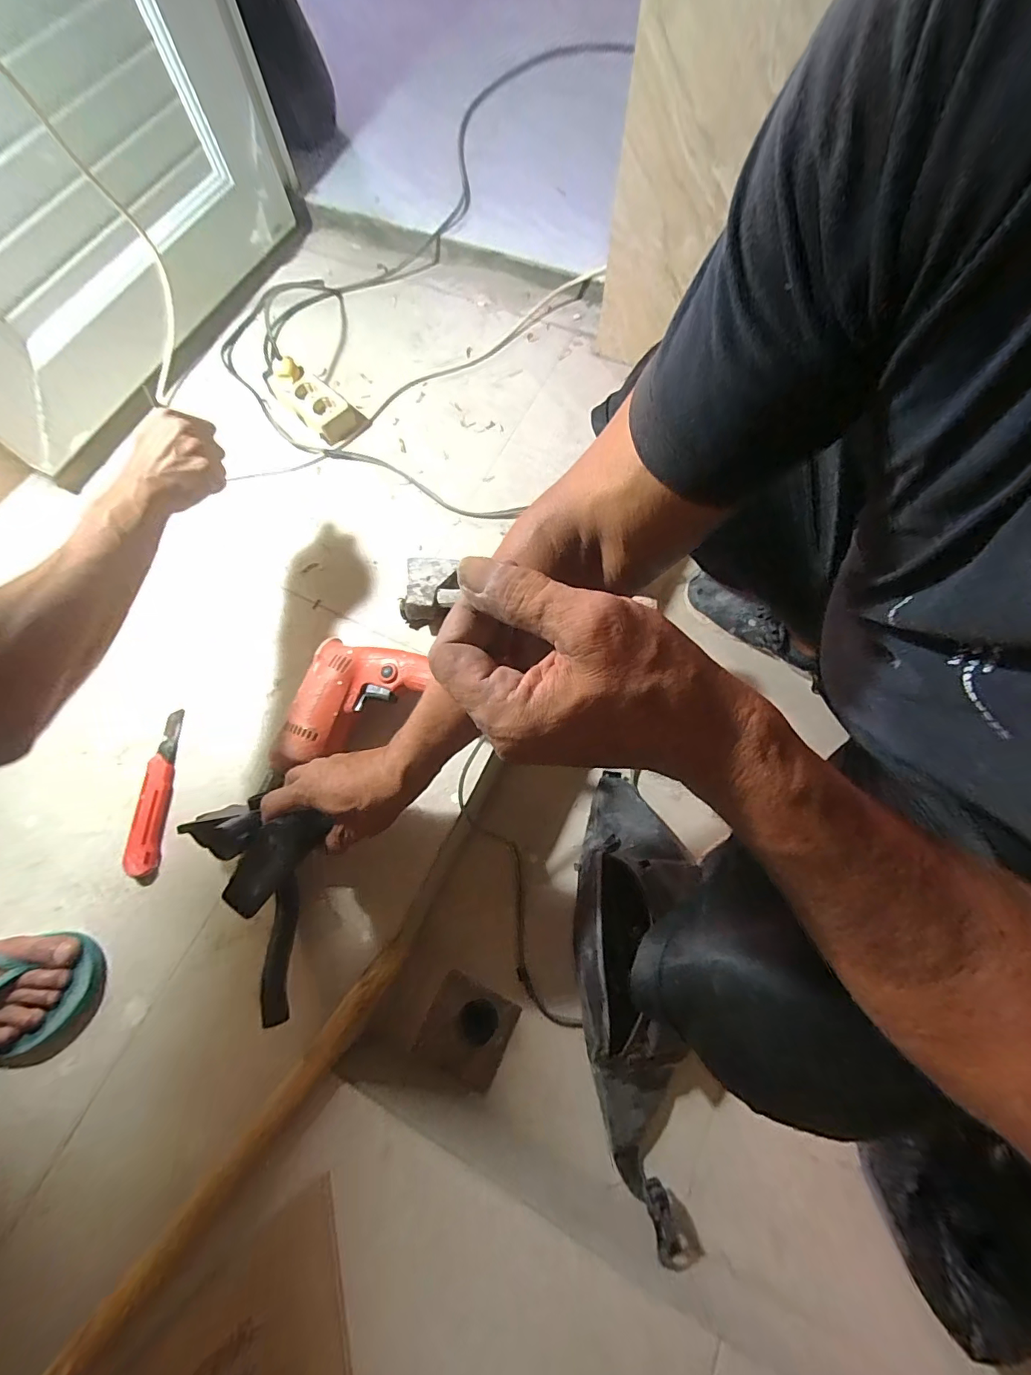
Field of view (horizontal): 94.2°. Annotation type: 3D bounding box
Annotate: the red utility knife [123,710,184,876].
[{"bbox_3d":[-0.415,0.118,0.558,0.030,0.023,0.181,-3,71,0],"label":"red utility knife"}]

